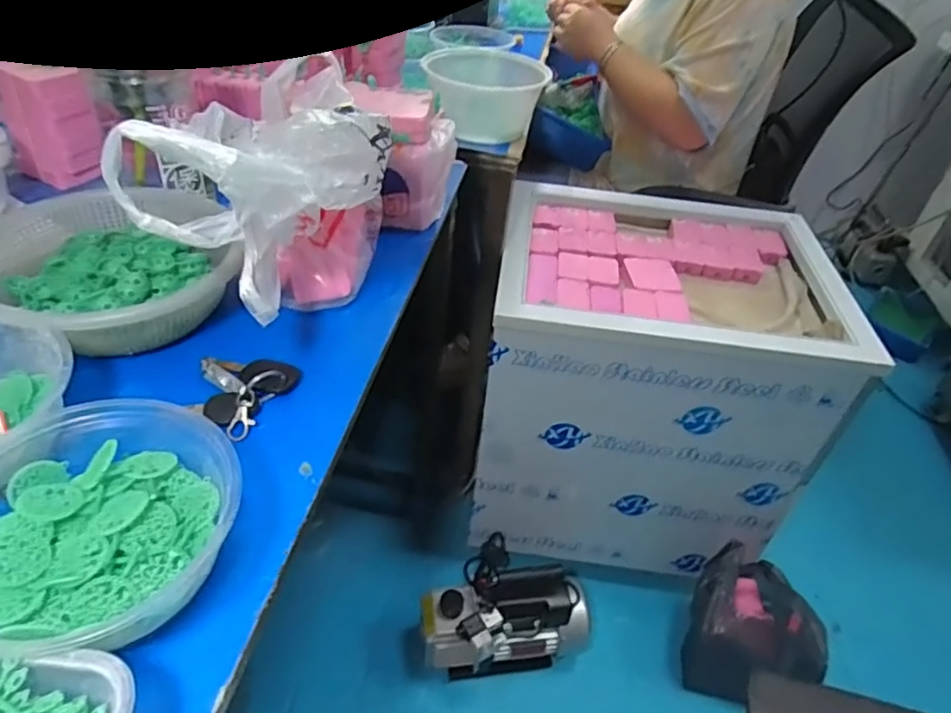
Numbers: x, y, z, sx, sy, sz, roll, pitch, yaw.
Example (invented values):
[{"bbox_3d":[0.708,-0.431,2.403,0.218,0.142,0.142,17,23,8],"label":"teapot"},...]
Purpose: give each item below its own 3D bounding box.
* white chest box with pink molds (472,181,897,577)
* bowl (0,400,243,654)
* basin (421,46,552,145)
[{"bbox_3d":[0.268,0.036,1.081,0.493,0.494,0.427,6,40,-1],"label":"white chest box with pink molds"},{"bbox_3d":[-0.200,0.088,0.310,0.125,0.061,0.125,4,40,-3],"label":"bowl"},{"bbox_3d":[0.013,-0.345,0.813,0.162,0.080,0.136,3,40,-4],"label":"basin"}]

